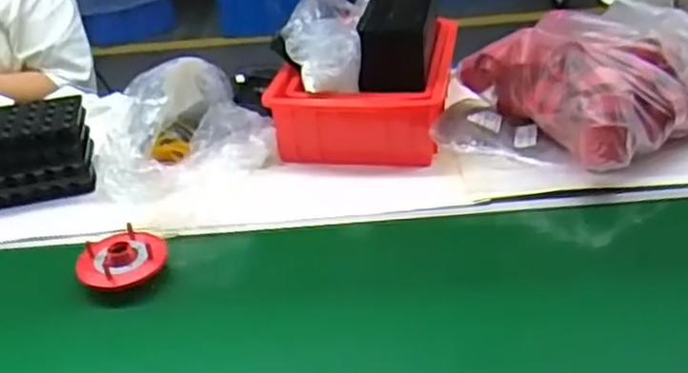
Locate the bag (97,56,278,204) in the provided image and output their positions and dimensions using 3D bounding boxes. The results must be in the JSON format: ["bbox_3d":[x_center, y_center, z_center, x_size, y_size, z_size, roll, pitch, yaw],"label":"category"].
[{"bbox_3d":[-0.183,-0.062,0.791,0.191,0.100,0.161,-25,37,-28],"label":"bag"}]

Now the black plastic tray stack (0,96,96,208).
[{"bbox_3d":[-0.385,-0.034,0.804,0.194,0.084,0.090,-9,32,-6],"label":"black plastic tray stack"}]

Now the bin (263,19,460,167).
[{"bbox_3d":[0.032,-0.128,0.916,0.218,0.088,0.246,2,33,11],"label":"bin"}]

